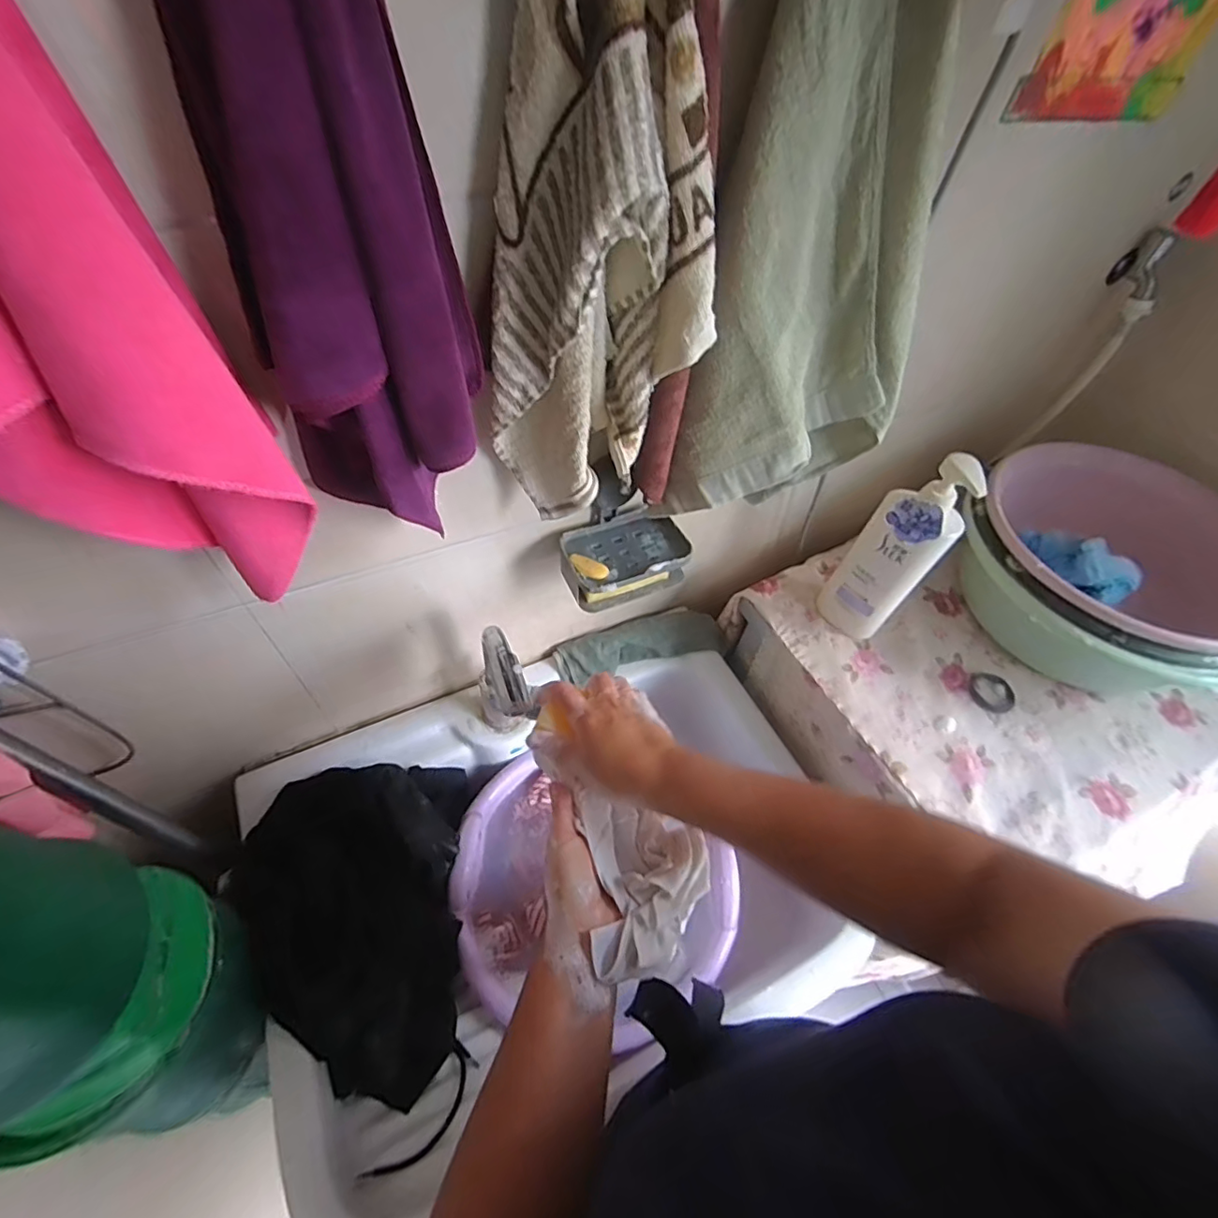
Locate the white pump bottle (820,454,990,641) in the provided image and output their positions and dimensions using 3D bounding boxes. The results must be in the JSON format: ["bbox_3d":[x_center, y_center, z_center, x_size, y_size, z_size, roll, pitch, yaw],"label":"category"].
[{"bbox_3d":[0.335,-0.067,0.672,0.094,0.267,0.045,39,60,23],"label":"white pump bottle"}]

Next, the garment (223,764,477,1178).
[{"bbox_3d":[-0.271,0.352,0.602,0.220,0.104,0.373,-6,54,-8],"label":"garment"}]

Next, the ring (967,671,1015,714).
[{"bbox_3d":[0.493,0.107,0.729,0.058,0.006,0.057,2,53,-2],"label":"ring"}]

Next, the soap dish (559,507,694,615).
[{"bbox_3d":[0.015,-0.057,0.642,0.135,0.048,0.092,-21,57,-18],"label":"soap dish"}]

